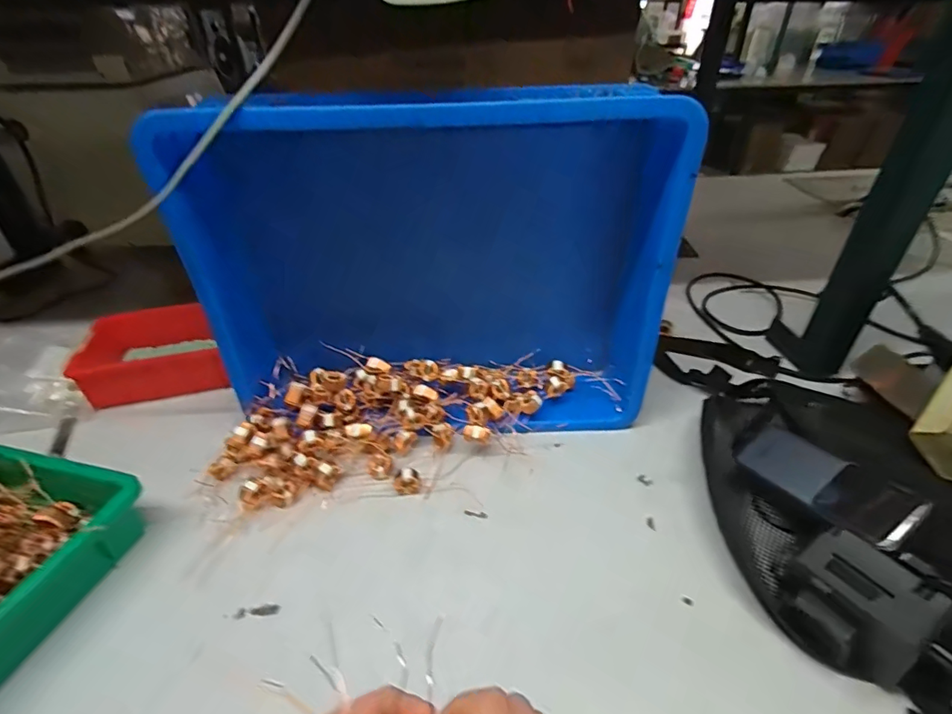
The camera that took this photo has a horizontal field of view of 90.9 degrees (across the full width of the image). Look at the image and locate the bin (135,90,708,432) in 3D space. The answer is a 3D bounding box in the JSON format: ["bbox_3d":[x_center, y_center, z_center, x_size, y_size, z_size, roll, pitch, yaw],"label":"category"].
[{"bbox_3d":[-0.039,-0.076,0.481,0.428,0.333,0.158,-1,40,-1],"label":"bin"}]

